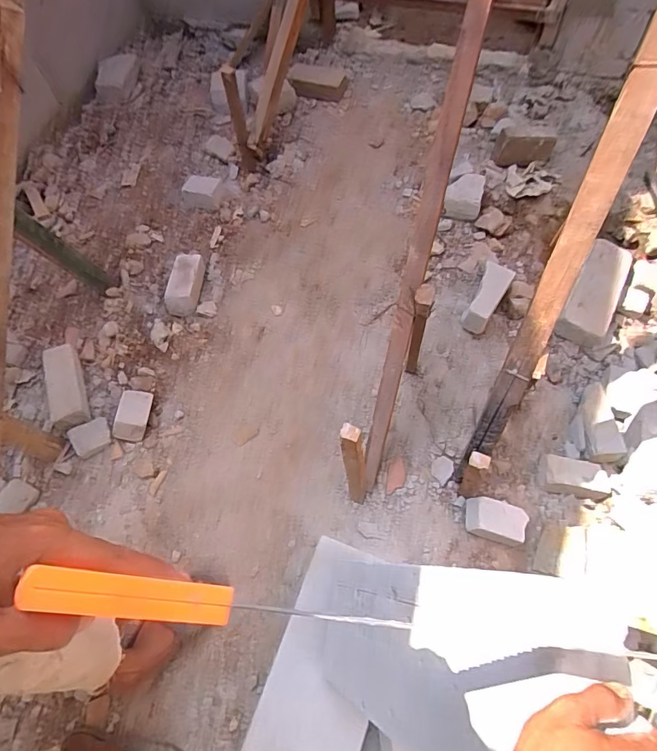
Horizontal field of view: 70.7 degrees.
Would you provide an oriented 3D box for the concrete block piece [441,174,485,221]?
[{"bbox_3d":[0.413,-0.554,1.445,0.122,0.074,0.130,10,64,8],"label":"concrete block piece"}]

